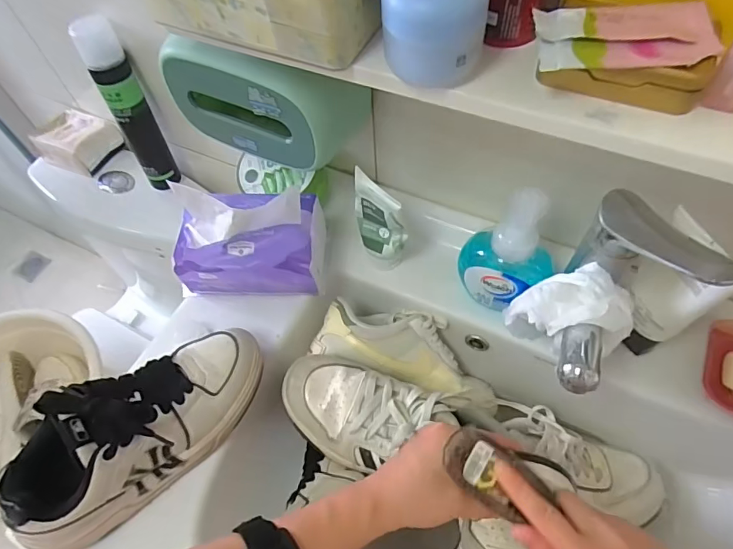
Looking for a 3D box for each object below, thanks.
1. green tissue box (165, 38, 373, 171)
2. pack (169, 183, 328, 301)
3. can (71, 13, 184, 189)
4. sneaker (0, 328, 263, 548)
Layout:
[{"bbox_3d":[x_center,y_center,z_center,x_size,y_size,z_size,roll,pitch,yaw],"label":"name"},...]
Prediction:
[{"bbox_3d":[-0.095,-0.182,0.456,0.172,0.108,0.082,21,62,16],"label":"green tissue box"},{"bbox_3d":[-0.127,-0.042,0.511,0.145,0.130,0.094,2,58,5],"label":"pack"},{"bbox_3d":[-0.335,-0.233,0.673,0.044,0.249,0.048,-6,58,0],"label":"can"},{"bbox_3d":[-0.200,0.128,0.416,0.224,0.102,0.083,-36,62,-17],"label":"sneaker"}]

